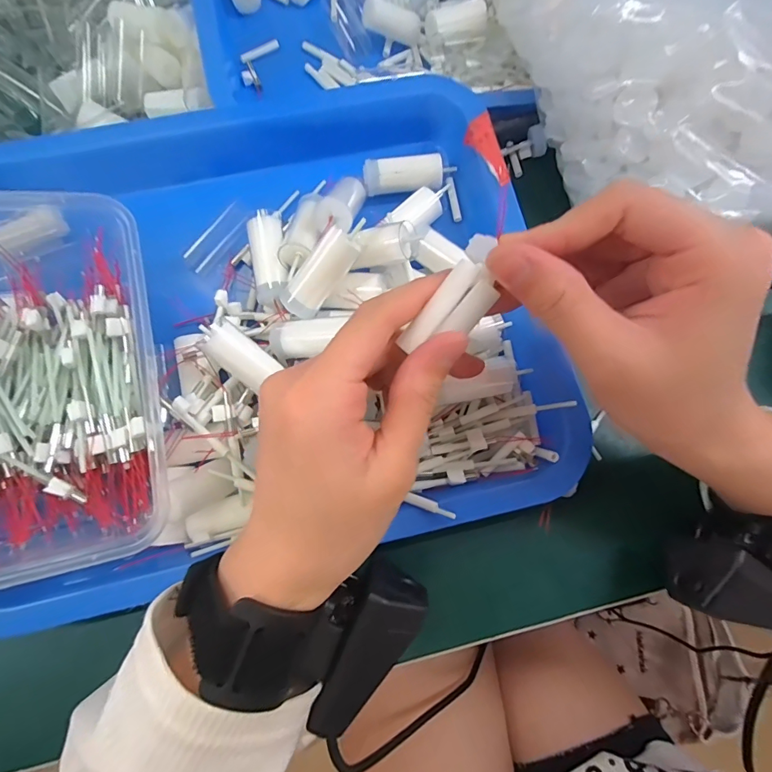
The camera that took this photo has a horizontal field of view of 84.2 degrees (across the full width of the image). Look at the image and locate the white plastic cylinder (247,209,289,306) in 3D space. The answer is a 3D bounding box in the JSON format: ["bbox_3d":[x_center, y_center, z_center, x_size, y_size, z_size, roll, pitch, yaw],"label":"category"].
[{"bbox_3d":[-0.067,-0.073,0.251,0.018,0.021,0.055,-8,72,-1],"label":"white plastic cylinder"}]

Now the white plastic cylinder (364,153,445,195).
[{"bbox_3d":[0.011,-0.132,0.268,0.048,0.016,0.019,-6,71,0],"label":"white plastic cylinder"}]

